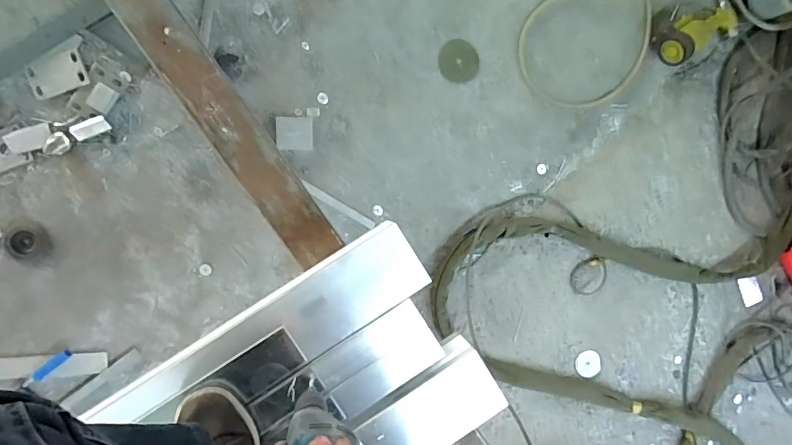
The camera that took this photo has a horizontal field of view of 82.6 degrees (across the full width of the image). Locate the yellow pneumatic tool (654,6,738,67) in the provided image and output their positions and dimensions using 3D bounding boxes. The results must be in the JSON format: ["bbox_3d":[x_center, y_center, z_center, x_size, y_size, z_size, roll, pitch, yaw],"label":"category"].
[{"bbox_3d":[0.838,-0.529,1.230,0.249,0.084,0.101,-31,96,-5],"label":"yellow pneumatic tool"}]

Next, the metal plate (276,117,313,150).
[{"bbox_3d":[-0.253,-0.223,1.130,0.088,0.004,0.081,-1,91,-14],"label":"metal plate"}]

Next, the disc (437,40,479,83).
[{"bbox_3d":[0.168,-0.429,1.195,0.109,0.004,0.109,0,93,-8],"label":"disc"}]

